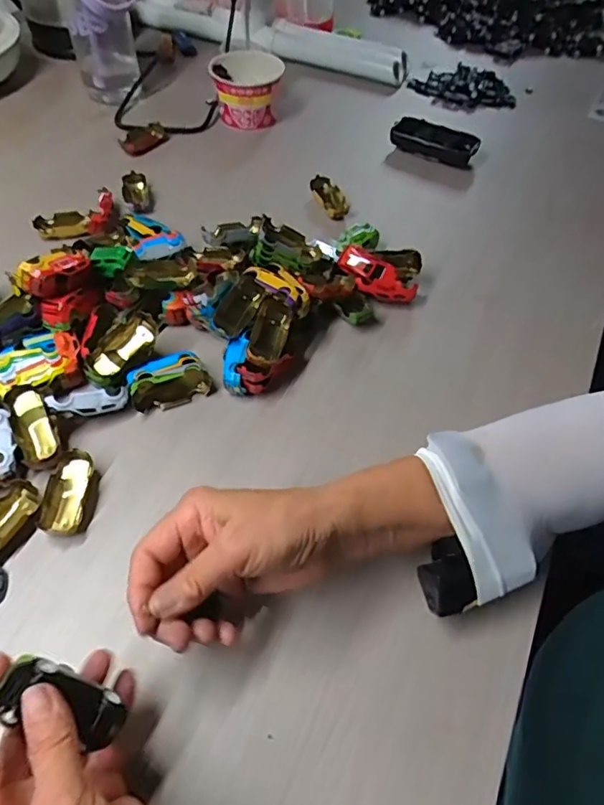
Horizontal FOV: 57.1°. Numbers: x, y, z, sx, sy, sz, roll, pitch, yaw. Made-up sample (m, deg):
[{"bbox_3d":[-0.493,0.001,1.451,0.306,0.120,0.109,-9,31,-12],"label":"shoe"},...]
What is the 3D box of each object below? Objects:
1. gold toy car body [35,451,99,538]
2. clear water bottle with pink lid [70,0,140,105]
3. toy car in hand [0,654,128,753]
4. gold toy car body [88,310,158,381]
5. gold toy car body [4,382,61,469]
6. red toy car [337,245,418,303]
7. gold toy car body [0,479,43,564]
[{"bbox_3d":[-0.175,0.068,0.416,0.034,0.018,0.062,-2,53,-2],"label":"gold toy car body"},{"bbox_3d":[-0.256,-0.494,0.722,0.098,0.179,0.070,-14,54,-11],"label":"clear water bottle with pink lid"},{"bbox_3d":[-0.120,0.150,0.276,0.062,0.019,0.030,43,52,-24],"label":"toy car in hand"},{"bbox_3d":[-0.156,-0.049,0.478,0.031,0.025,0.066,26,57,18],"label":"gold toy car body"},{"bbox_3d":[-0.212,0.021,0.439,0.029,0.017,0.068,-23,76,-17],"label":"gold toy car body"},{"bbox_3d":[0.072,-0.124,0.545,0.082,0.023,0.030,36,59,6],"label":"red toy car"},{"bbox_3d":[-0.216,0.087,0.400,0.040,0.014,0.064,23,56,16],"label":"gold toy car body"}]

